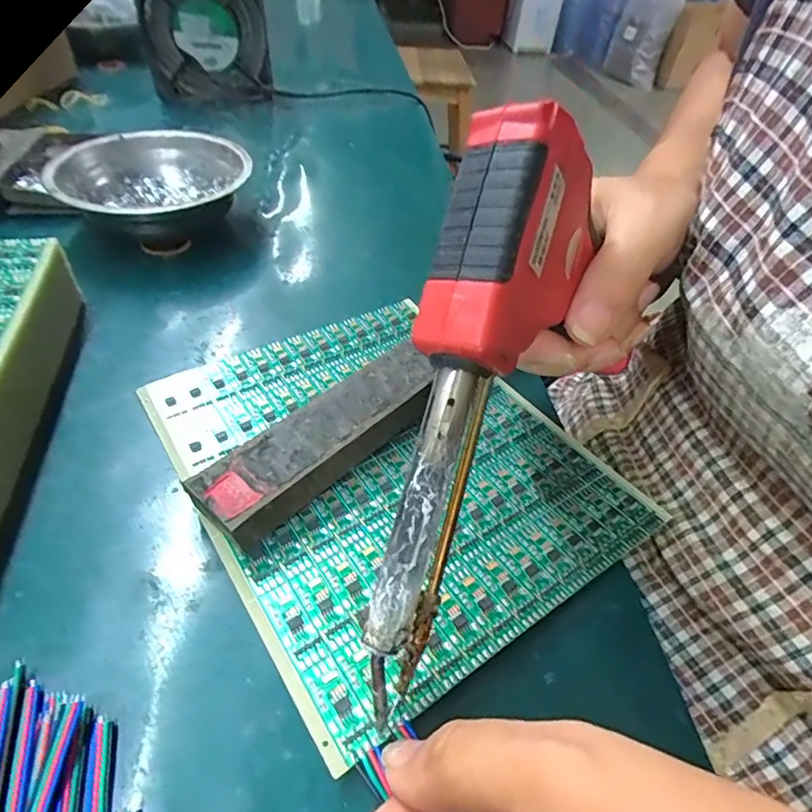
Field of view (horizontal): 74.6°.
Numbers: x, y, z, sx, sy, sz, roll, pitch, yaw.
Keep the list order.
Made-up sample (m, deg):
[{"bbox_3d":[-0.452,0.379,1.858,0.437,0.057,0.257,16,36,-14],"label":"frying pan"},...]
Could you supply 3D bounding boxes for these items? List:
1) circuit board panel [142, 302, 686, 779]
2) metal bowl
[{"bbox_3d":[-0.010,0.021,0.244,0.161,0.005,0.191,-26,53,-25],"label":"circuit board panel"},{"bbox_3d":[-0.177,-0.154,0.380,0.124,0.045,0.124,2,46,-2],"label":"metal bowl"}]

